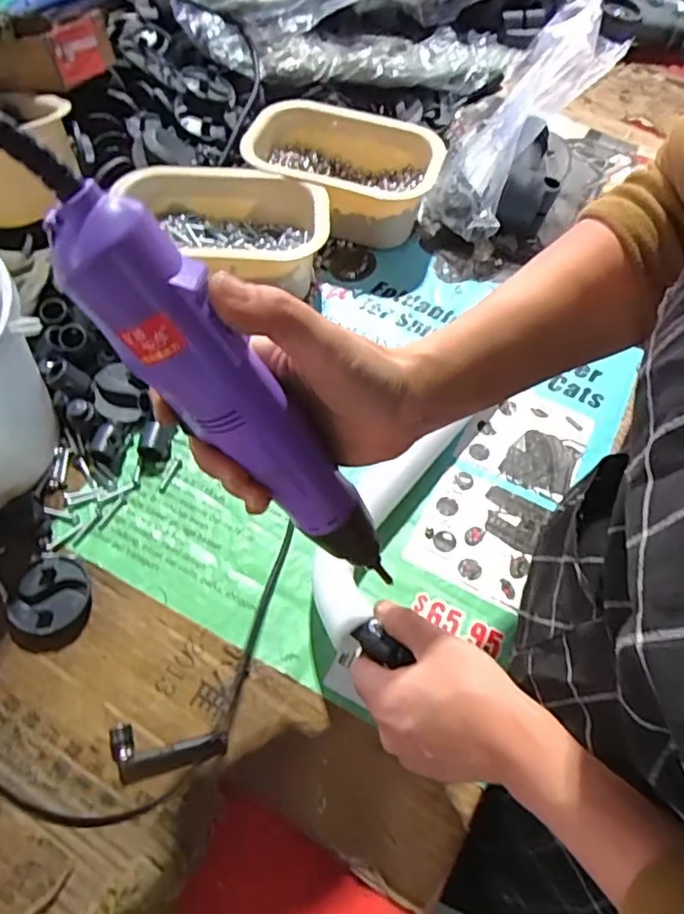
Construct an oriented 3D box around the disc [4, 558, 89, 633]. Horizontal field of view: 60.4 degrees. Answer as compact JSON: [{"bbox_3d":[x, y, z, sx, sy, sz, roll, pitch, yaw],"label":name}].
[{"bbox_3d":[-0.217,0.103,0.435,0.056,0.019,0.054,1,60,-2],"label":"disc"}]

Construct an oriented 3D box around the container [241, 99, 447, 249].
[{"bbox_3d":[0.000,-0.305,0.647,0.199,0.087,0.129,20,61,7],"label":"container"}]

